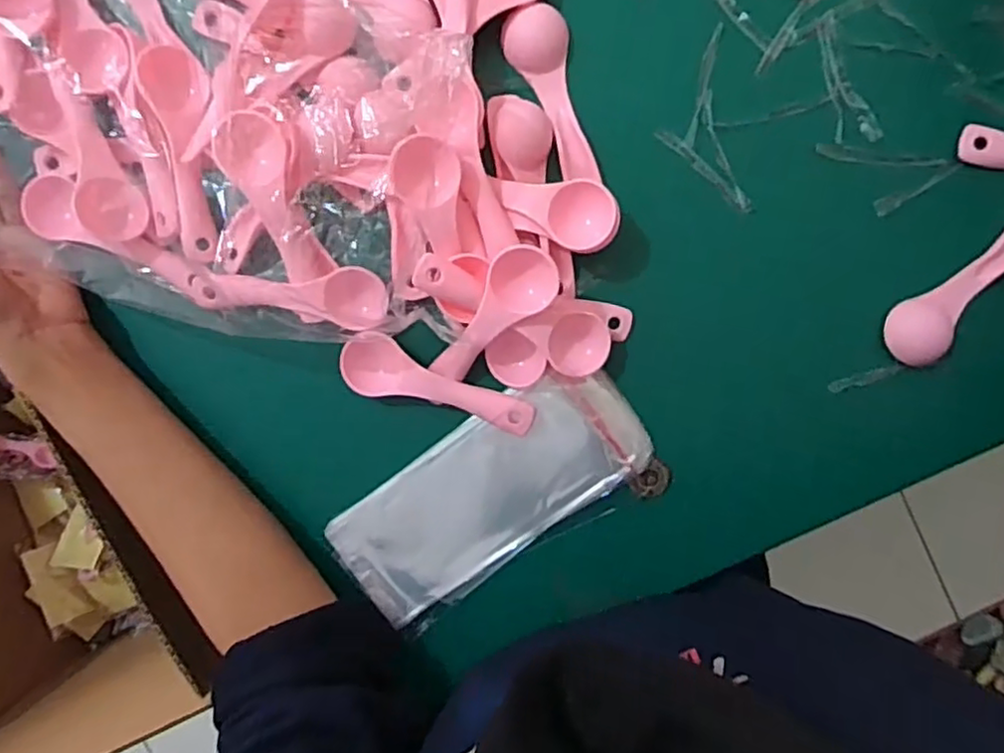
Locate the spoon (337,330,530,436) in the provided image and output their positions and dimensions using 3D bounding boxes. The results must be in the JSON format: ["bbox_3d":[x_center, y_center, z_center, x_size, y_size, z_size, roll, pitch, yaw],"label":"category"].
[{"bbox_3d":[-0.036,0.004,0.380,0.113,0.009,0.034,16,96,-1],"label":"spoon"}]

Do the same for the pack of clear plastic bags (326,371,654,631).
[{"bbox_3d":[-0.006,0.067,0.384,0.183,0.016,0.076,-36,95,4],"label":"pack of clear plastic bags"}]

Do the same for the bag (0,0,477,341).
[{"bbox_3d":[-0.191,-0.145,0.349,0.375,0.077,0.194,18,98,-2],"label":"bag"}]

